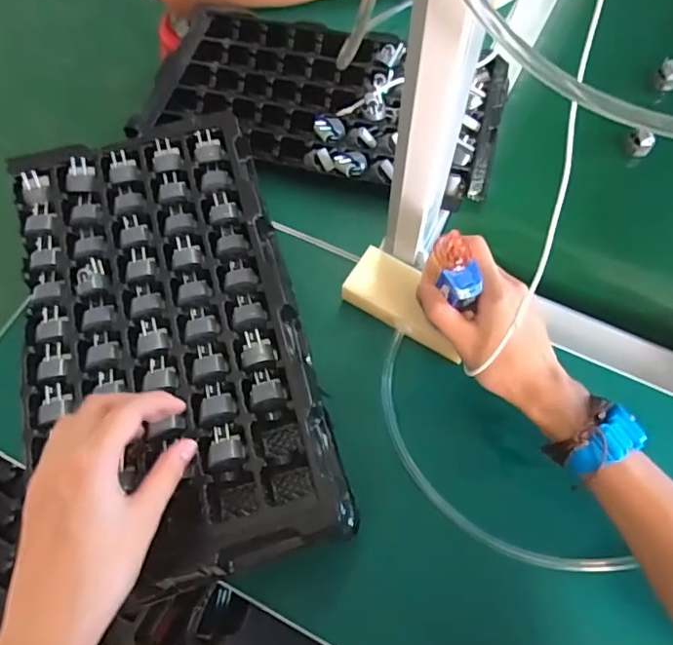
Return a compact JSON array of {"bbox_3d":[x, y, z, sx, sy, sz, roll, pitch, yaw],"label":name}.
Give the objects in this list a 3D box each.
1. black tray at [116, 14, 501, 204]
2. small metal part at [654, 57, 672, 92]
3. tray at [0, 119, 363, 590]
[{"bbox_3d":[-0.010,-0.234,0.571,0.353,0.032,0.194,15,68,9],"label":"black tray"},{"bbox_3d":[0.361,-0.268,0.592,0.025,0.021,0.022,31,71,15],"label":"small metal part"},{"bbox_3d":[-0.131,0.005,0.416,0.197,0.036,0.353,-16,66,-5],"label":"tray"}]

